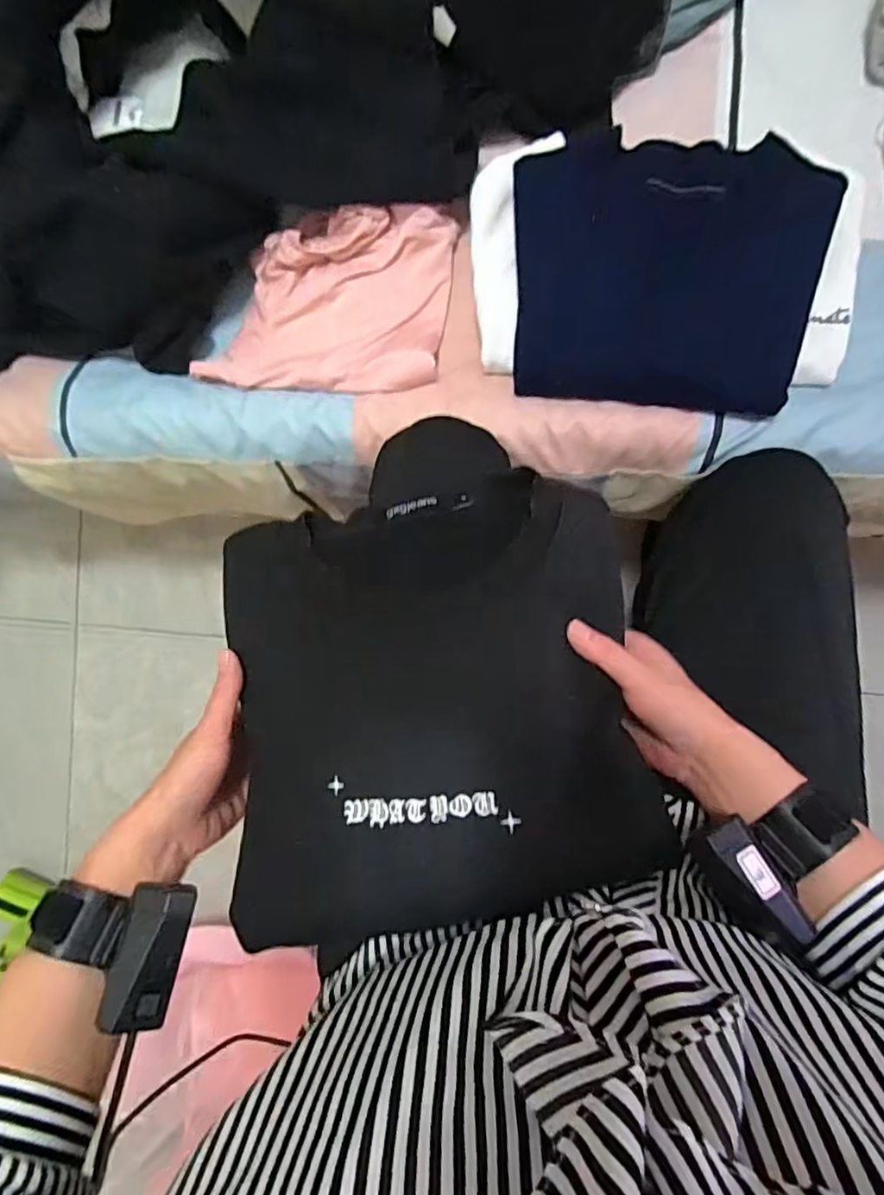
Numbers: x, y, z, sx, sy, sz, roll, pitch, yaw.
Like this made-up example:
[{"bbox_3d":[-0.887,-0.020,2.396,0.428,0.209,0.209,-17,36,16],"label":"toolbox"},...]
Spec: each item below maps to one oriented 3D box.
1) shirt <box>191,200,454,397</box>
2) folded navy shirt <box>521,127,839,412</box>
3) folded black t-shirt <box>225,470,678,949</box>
[{"bbox_3d":[-0.109,-0.279,0.551,0.234,0.039,0.168,4,92,5],"label":"shirt"},{"bbox_3d":[0.183,-0.274,0.493,0.244,0.043,0.206,9,92,4],"label":"folded navy shirt"},{"bbox_3d":[-0.006,0.061,0.364,0.262,0.056,0.257,-9,75,2],"label":"folded black t-shirt"}]

